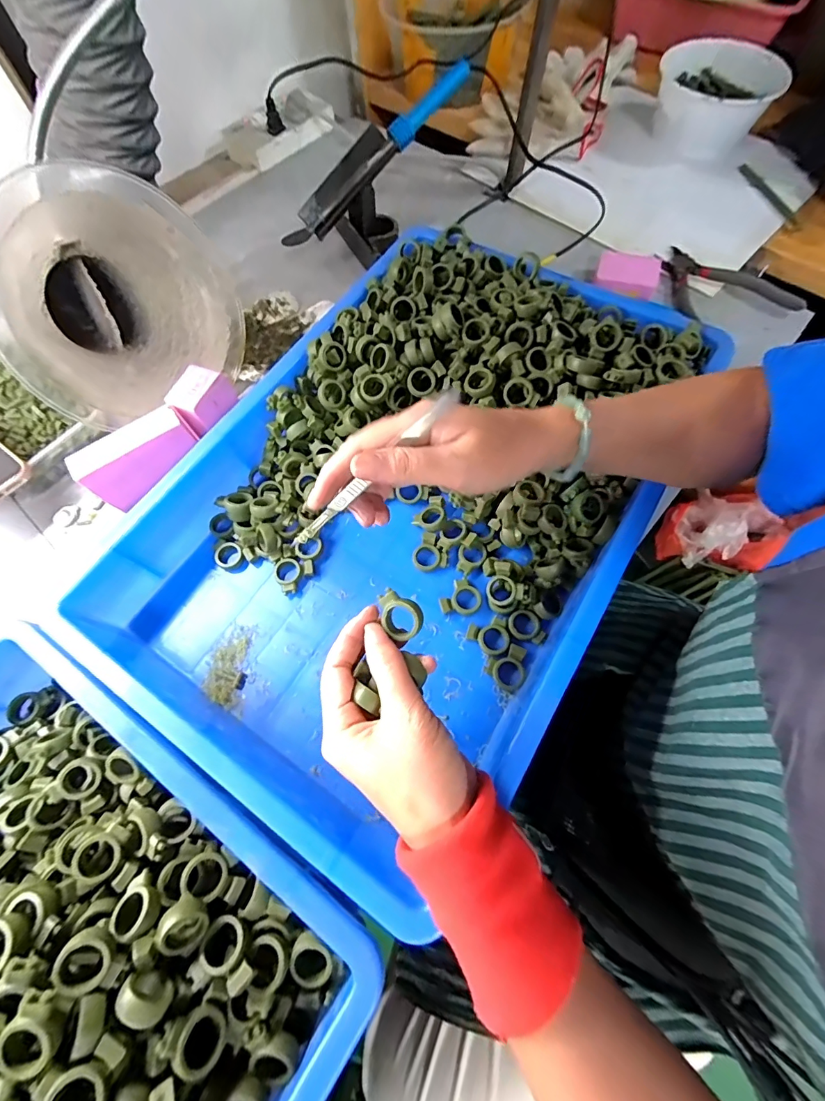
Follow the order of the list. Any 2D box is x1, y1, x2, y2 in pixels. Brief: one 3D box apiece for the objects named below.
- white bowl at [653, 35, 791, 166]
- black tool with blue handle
[{"bbox_3d":[0.447,-0.670,0.637,0.172,0.081,0.181,-1,67,2],"label":"white bowl"},{"bbox_3d":[-0.055,-0.485,0.524,0.282,0.038,0.040,-35,68,12],"label":"black tool with blue handle"}]

